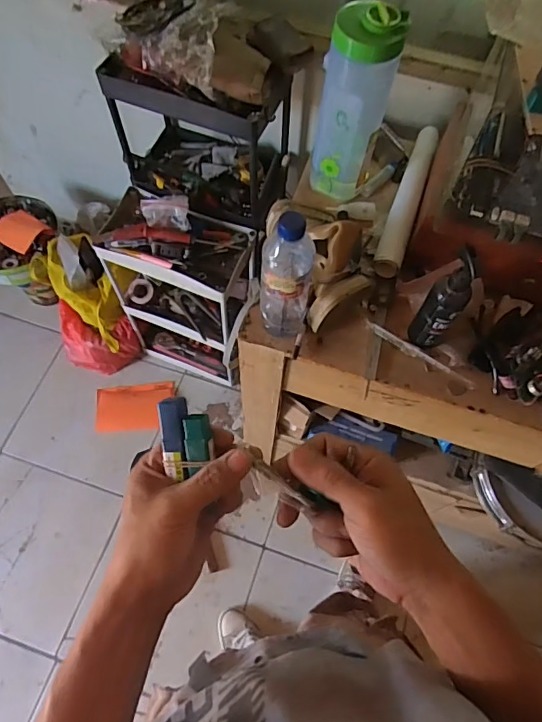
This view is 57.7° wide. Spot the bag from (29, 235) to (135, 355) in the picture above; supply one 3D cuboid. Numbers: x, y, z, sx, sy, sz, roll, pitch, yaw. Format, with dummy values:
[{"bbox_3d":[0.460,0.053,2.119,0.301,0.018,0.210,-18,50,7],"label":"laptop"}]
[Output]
[{"bbox_3d":[-0.499,-0.218,1.337,0.288,0.225,0.171,36,69,13],"label":"bag"}]

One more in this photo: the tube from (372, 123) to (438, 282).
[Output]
[{"bbox_3d":[0.229,-0.279,0.827,0.044,0.040,0.331,18,66,6],"label":"tube"}]

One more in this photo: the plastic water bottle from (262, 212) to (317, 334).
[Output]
[{"bbox_3d":[0.021,-0.106,0.647,0.065,0.220,0.058,13,66,4],"label":"plastic water bottle"}]

